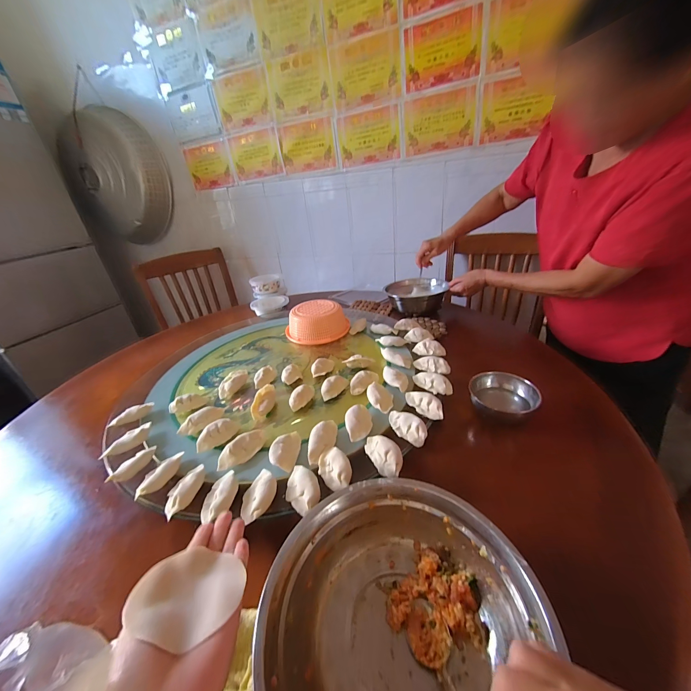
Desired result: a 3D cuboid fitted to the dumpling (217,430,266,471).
[{"bbox_3d":[-0.156,0.156,0.443,0.035,0.020,0.078,20,38,38],"label":"dumpling"}]

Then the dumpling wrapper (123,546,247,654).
[{"bbox_3d":[-0.119,0.187,0.223,0.073,0.008,0.077,9,3,29],"label":"dumpling wrapper"}]

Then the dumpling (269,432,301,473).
[{"bbox_3d":[-0.089,0.156,0.432,0.038,0.022,0.063,-1,29,9],"label":"dumpling"}]

